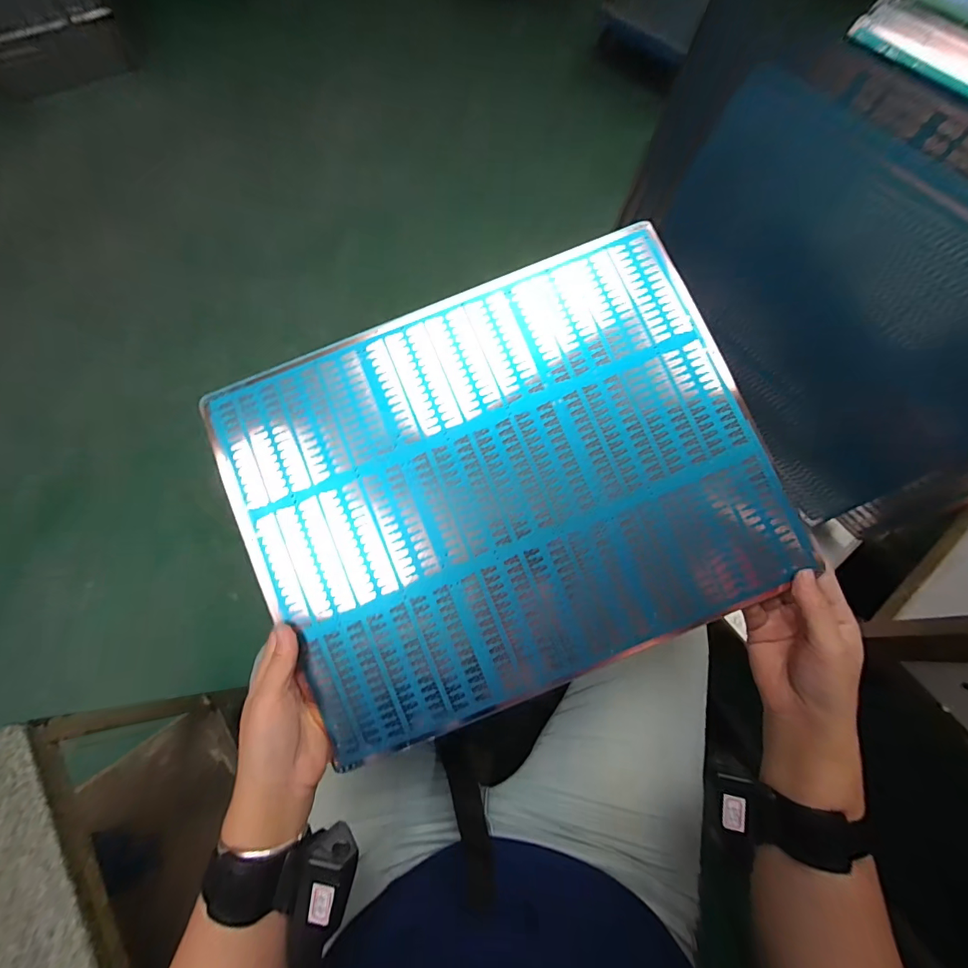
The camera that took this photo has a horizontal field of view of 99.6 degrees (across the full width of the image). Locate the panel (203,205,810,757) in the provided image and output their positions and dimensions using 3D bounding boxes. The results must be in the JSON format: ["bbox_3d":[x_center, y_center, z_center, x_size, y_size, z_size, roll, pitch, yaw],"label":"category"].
[{"bbox_3d":[0.015,-0.005,0.344,0.417,0.009,0.337,-22,84,-1],"label":"panel"}]

